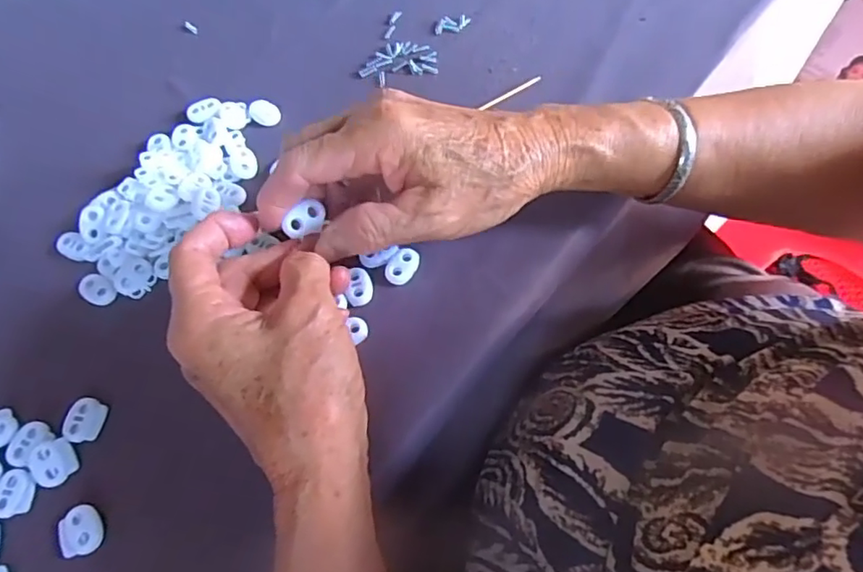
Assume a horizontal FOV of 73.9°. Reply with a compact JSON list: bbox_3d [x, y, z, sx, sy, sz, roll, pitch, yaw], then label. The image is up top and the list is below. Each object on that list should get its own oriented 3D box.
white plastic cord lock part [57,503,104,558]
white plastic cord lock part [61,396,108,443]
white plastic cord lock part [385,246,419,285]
[{"bbox_3d":[-0.166,0.116,0.270,0.019,0.004,0.022,-33,67,-12],"label":"white plastic cord lock part"},{"bbox_3d":[-0.177,0.068,0.293,0.019,0.004,0.022,14,66,10],"label":"white plastic cord lock part"},{"bbox_3d":[-0.016,-0.011,0.319,0.014,0.009,0.020,34,71,18],"label":"white plastic cord lock part"}]

